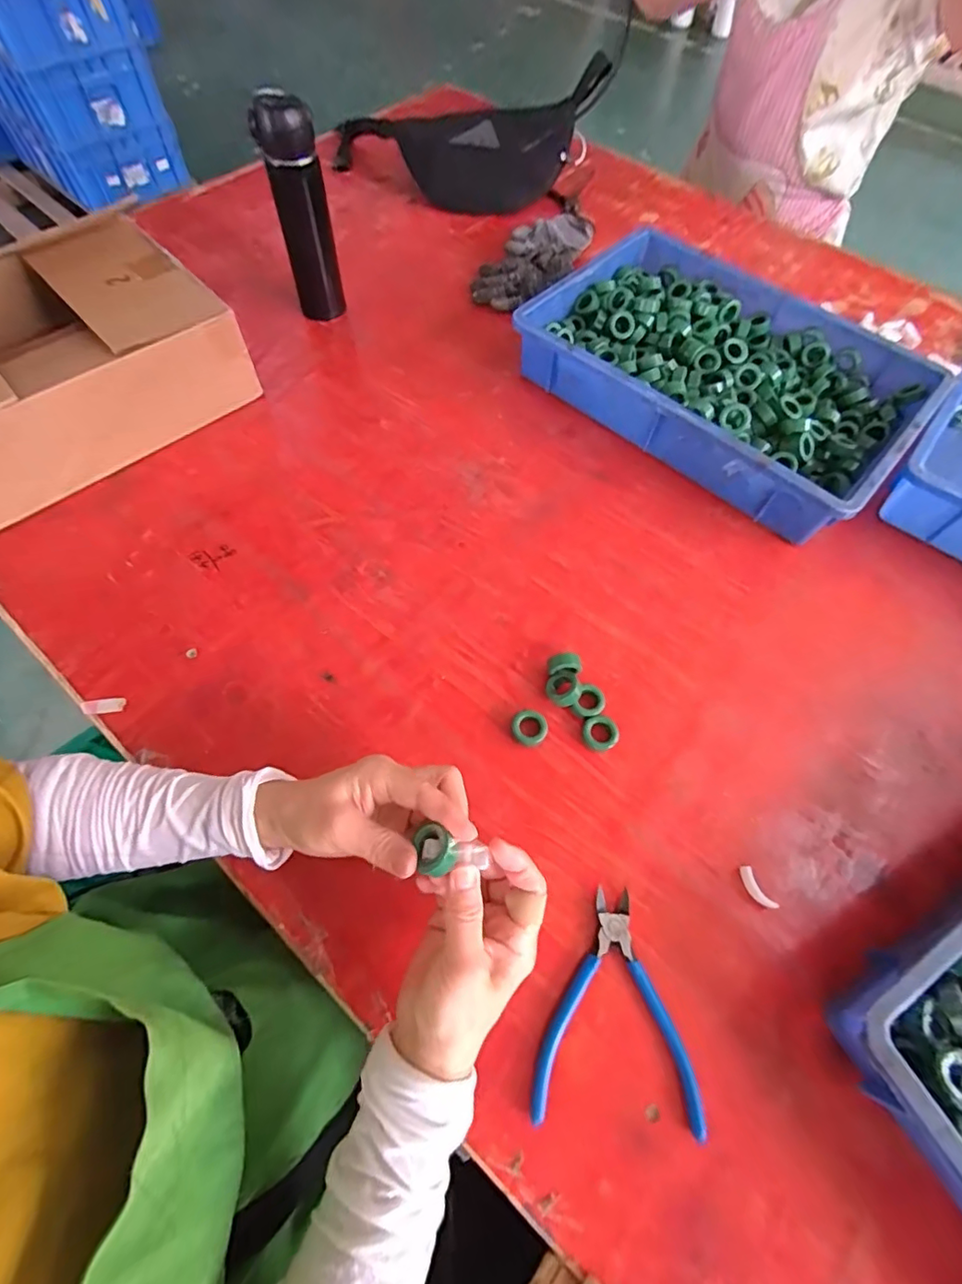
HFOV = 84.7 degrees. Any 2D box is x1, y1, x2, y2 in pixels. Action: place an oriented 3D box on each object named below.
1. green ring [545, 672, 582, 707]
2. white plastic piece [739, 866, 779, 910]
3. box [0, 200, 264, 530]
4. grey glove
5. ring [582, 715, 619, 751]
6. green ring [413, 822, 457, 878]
[{"bbox_3d":[0.074,0.044,0.478,0.031,0.013,0.031,-11,56,17],"label":"green ring"},{"bbox_3d":[0.217,0.195,0.417,0.013,0.008,0.035,-24,66,-13],"label":"white plastic piece"},{"bbox_3d":[-0.464,-0.301,0.582,0.335,0.120,0.238,-38,70,-19],"label":"box"},{"bbox_3d":[0.089,-0.580,0.794,0.101,0.033,0.265,33,67,14],"label":"grey glove"},{"bbox_3d":[0.106,0.082,0.468,0.030,0.013,0.029,1,63,-1],"label":"ring"},{"bbox_3d":[-0.027,0.128,0.326,0.023,0.010,0.031,-28,48,6],"label":"green ring"}]

